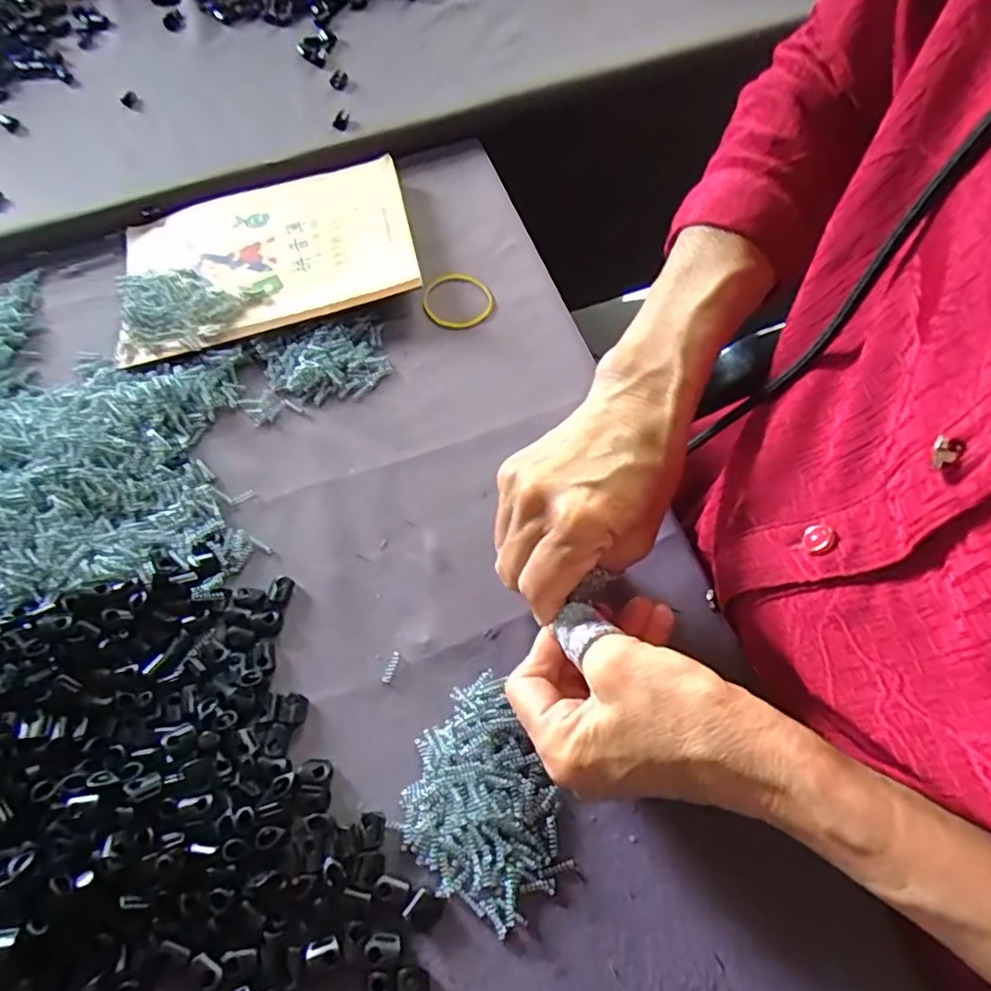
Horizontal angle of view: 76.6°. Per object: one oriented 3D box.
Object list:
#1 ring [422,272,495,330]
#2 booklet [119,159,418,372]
[{"bbox_3d":[-0.025,-0.131,0.416,0.045,0.007,0.045,-2,63,3],"label":"ring"},{"bbox_3d":[-0.161,-0.171,0.439,0.200,0.015,0.142,-13,63,-3],"label":"booklet"}]

